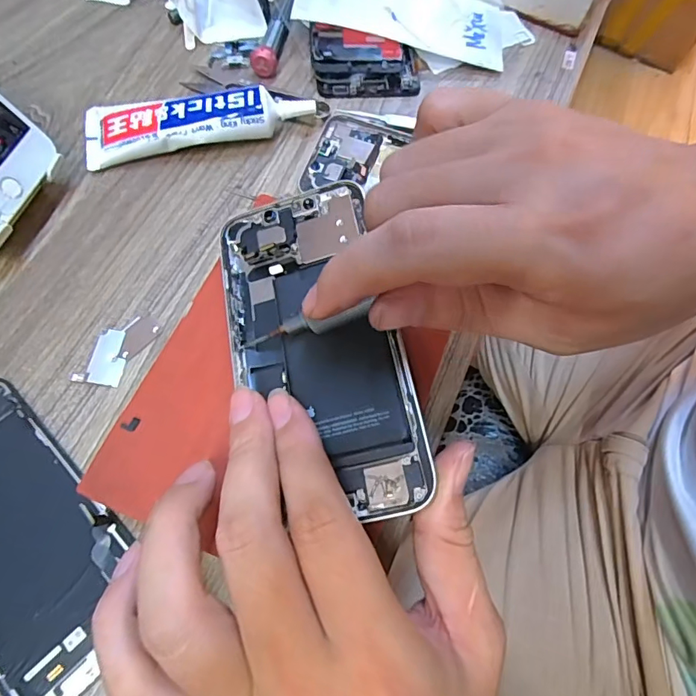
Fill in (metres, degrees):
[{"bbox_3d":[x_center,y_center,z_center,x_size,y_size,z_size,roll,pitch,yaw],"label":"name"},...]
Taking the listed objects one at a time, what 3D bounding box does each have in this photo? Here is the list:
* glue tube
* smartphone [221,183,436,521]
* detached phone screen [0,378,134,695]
[{"bbox_3d":[-0.088,-0.142,0.296,0.146,0.028,0.038,-9,68,-8],"label":"glue tube"},{"bbox_3d":[-0.015,-0.003,0.200,0.068,0.008,0.143,-16,68,9],"label":"smartphone"},{"bbox_3d":[-0.148,0.081,0.212,0.067,0.006,0.139,-42,76,-19],"label":"detached phone screen"}]

